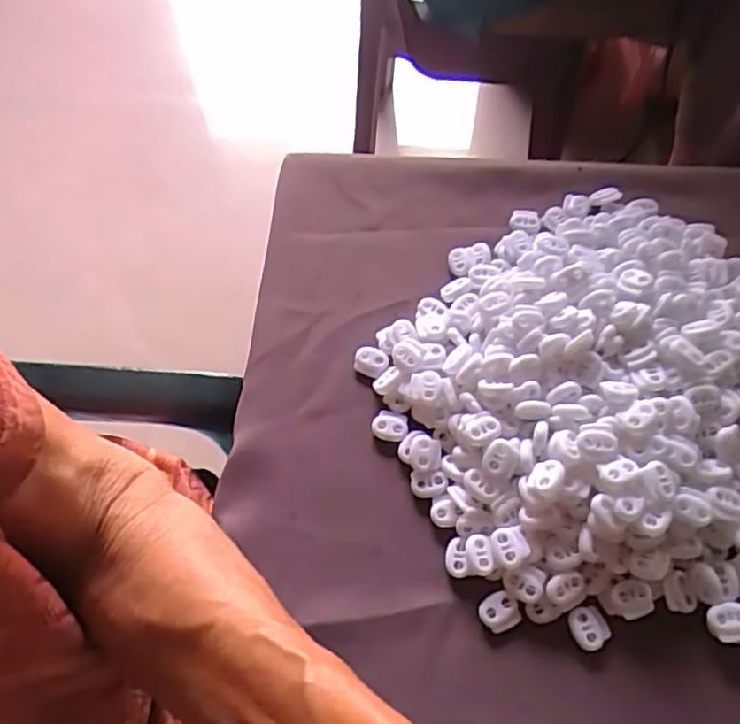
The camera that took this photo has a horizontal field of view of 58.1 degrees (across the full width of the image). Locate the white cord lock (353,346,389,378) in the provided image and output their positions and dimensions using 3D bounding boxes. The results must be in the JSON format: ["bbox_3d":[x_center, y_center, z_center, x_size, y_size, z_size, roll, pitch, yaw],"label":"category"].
[{"bbox_3d":[0.001,0.000,0.441,0.022,0.007,0.018,24,66,13],"label":"white cord lock"}]

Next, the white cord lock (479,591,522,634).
[{"bbox_3d":[0.071,0.137,0.365,0.020,0.004,0.019,-32,66,-14],"label":"white cord lock"}]

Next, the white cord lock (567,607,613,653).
[{"bbox_3d":[0.120,0.145,0.364,0.019,0.005,0.022,-21,64,-9],"label":"white cord lock"}]

